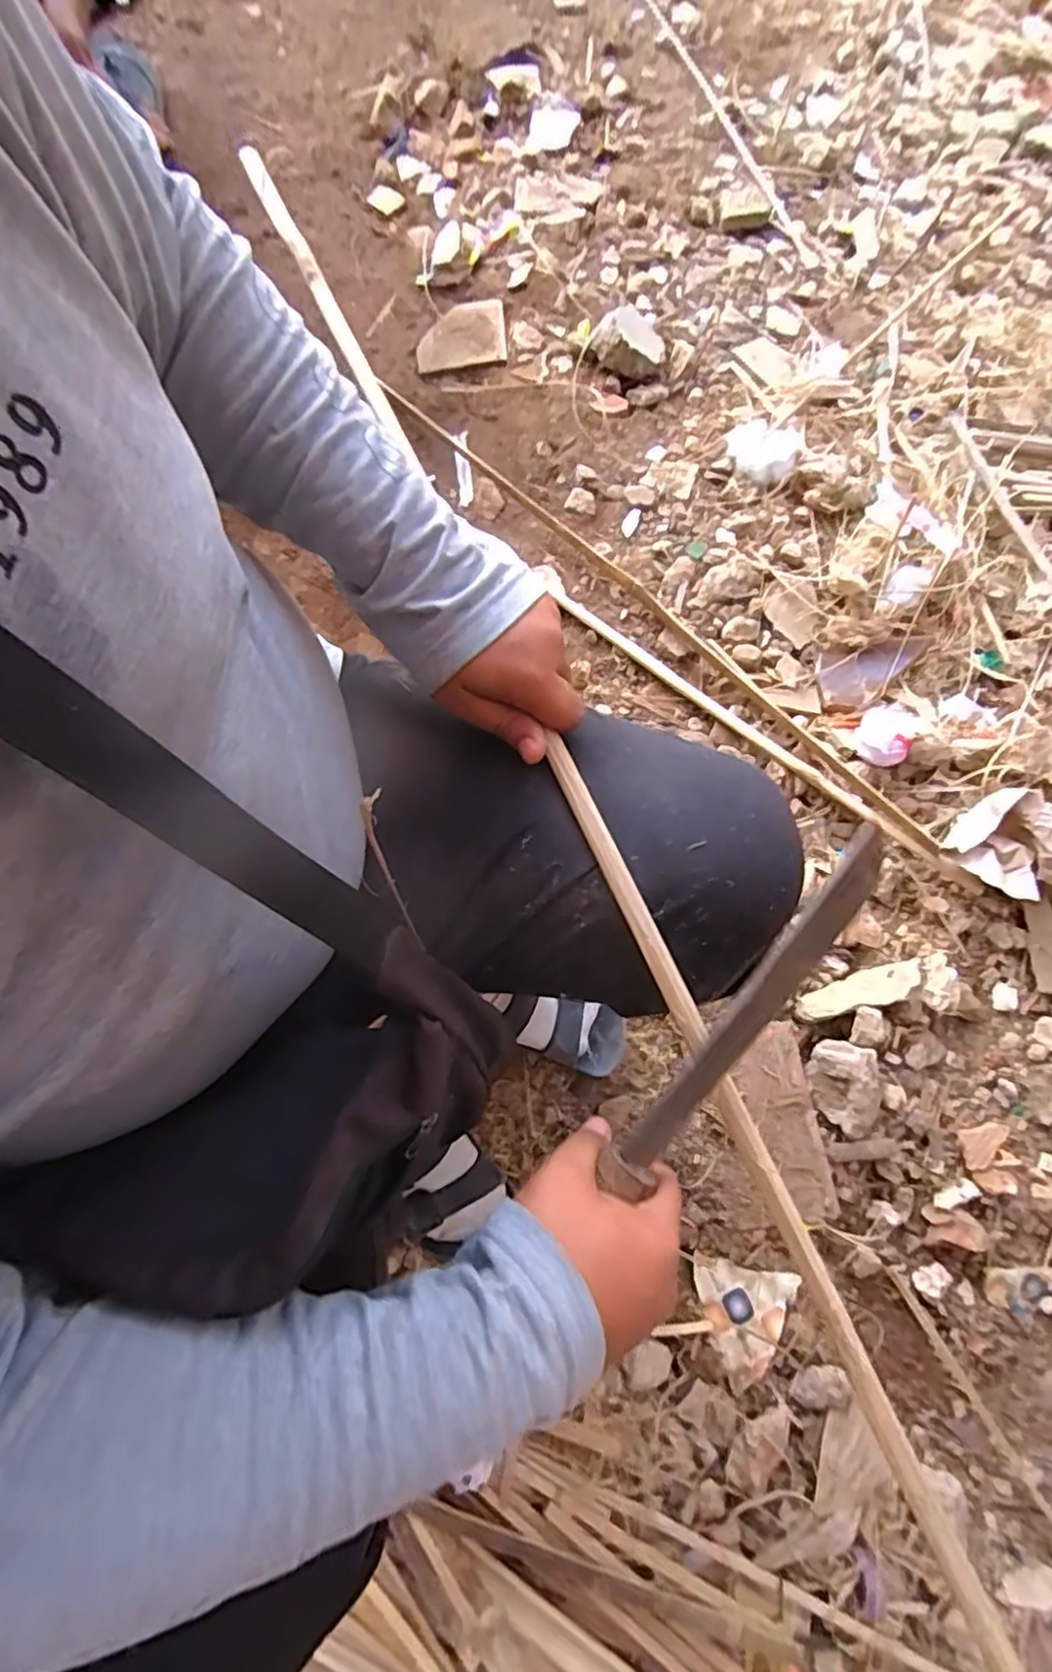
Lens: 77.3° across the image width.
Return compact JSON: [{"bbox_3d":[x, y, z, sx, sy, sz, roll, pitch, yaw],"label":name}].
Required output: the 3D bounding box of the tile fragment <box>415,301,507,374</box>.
[{"bbox_3d":[-0.095,-0.726,0.952,0.127,0.024,0.112,-5,76,-3],"label":"tile fragment"}]

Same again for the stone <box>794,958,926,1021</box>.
[{"bbox_3d":[0.375,0.169,0.728,0.146,0.018,0.037,-13,77,-5],"label":"stone"}]

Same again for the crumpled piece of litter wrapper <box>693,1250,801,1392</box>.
[{"bbox_3d":[0.221,0.492,0.661,0.110,0.023,0.100,15,66,0],"label":"crumpled piece of litter wrapper"}]

